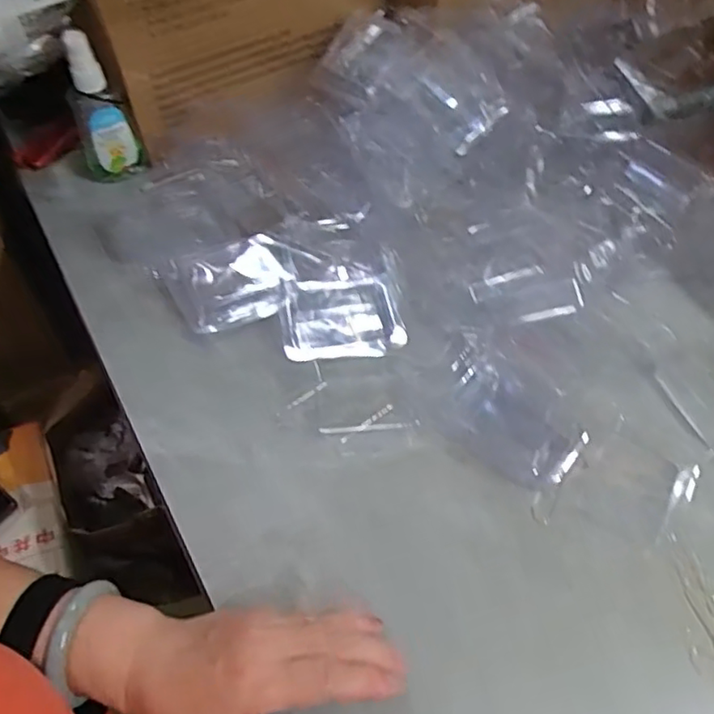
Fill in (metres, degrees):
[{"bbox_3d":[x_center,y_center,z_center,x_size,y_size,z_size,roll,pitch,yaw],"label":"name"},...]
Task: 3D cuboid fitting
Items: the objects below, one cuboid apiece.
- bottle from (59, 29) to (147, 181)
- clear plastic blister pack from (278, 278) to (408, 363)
[{"bbox_3d":[-0.224,-0.213,0.542,0.037,0.129,0.035,18,57,10],"label":"bottle"},{"bbox_3d":[-0.013,-0.030,0.494,0.092,0.014,0.068,-4,58,-7],"label":"clear plastic blister pack"}]

